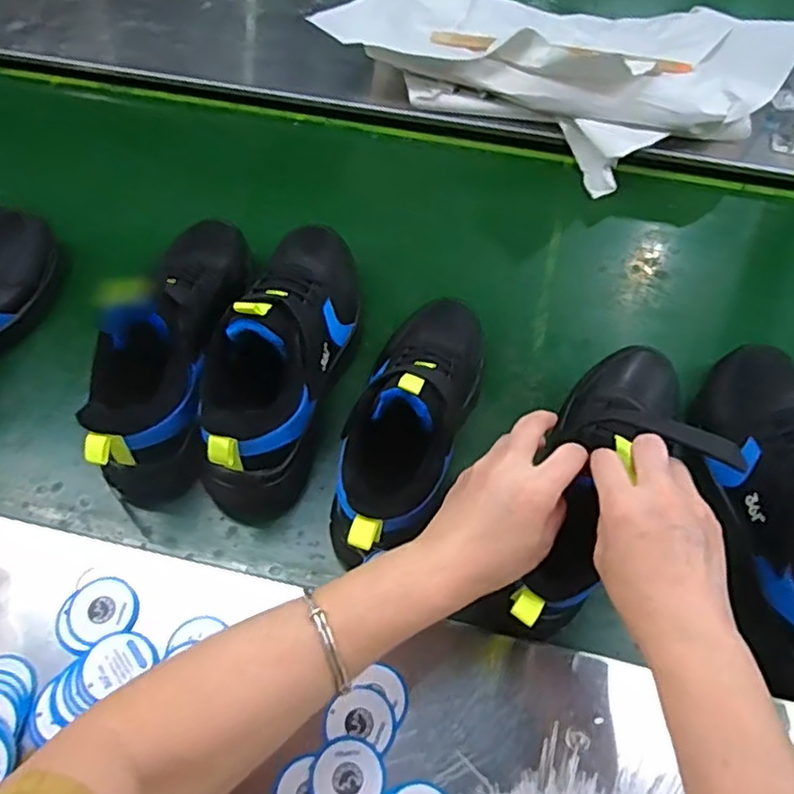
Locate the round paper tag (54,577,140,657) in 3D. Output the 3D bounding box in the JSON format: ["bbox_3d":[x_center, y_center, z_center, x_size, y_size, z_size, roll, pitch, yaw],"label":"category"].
[{"bbox_3d":[-0.220,0.158,0.475,0.055,0.007,0.047,-26,64,-15],"label":"round paper tag"}]

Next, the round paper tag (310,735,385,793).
[{"bbox_3d":[-0.033,0.249,0.421,0.045,0.004,0.047,21,57,11],"label":"round paper tag"}]

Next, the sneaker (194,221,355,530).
[{"bbox_3d":[-0.093,-0.056,0.569,0.086,0.128,0.302,9,60,4],"label":"sneaker"}]

